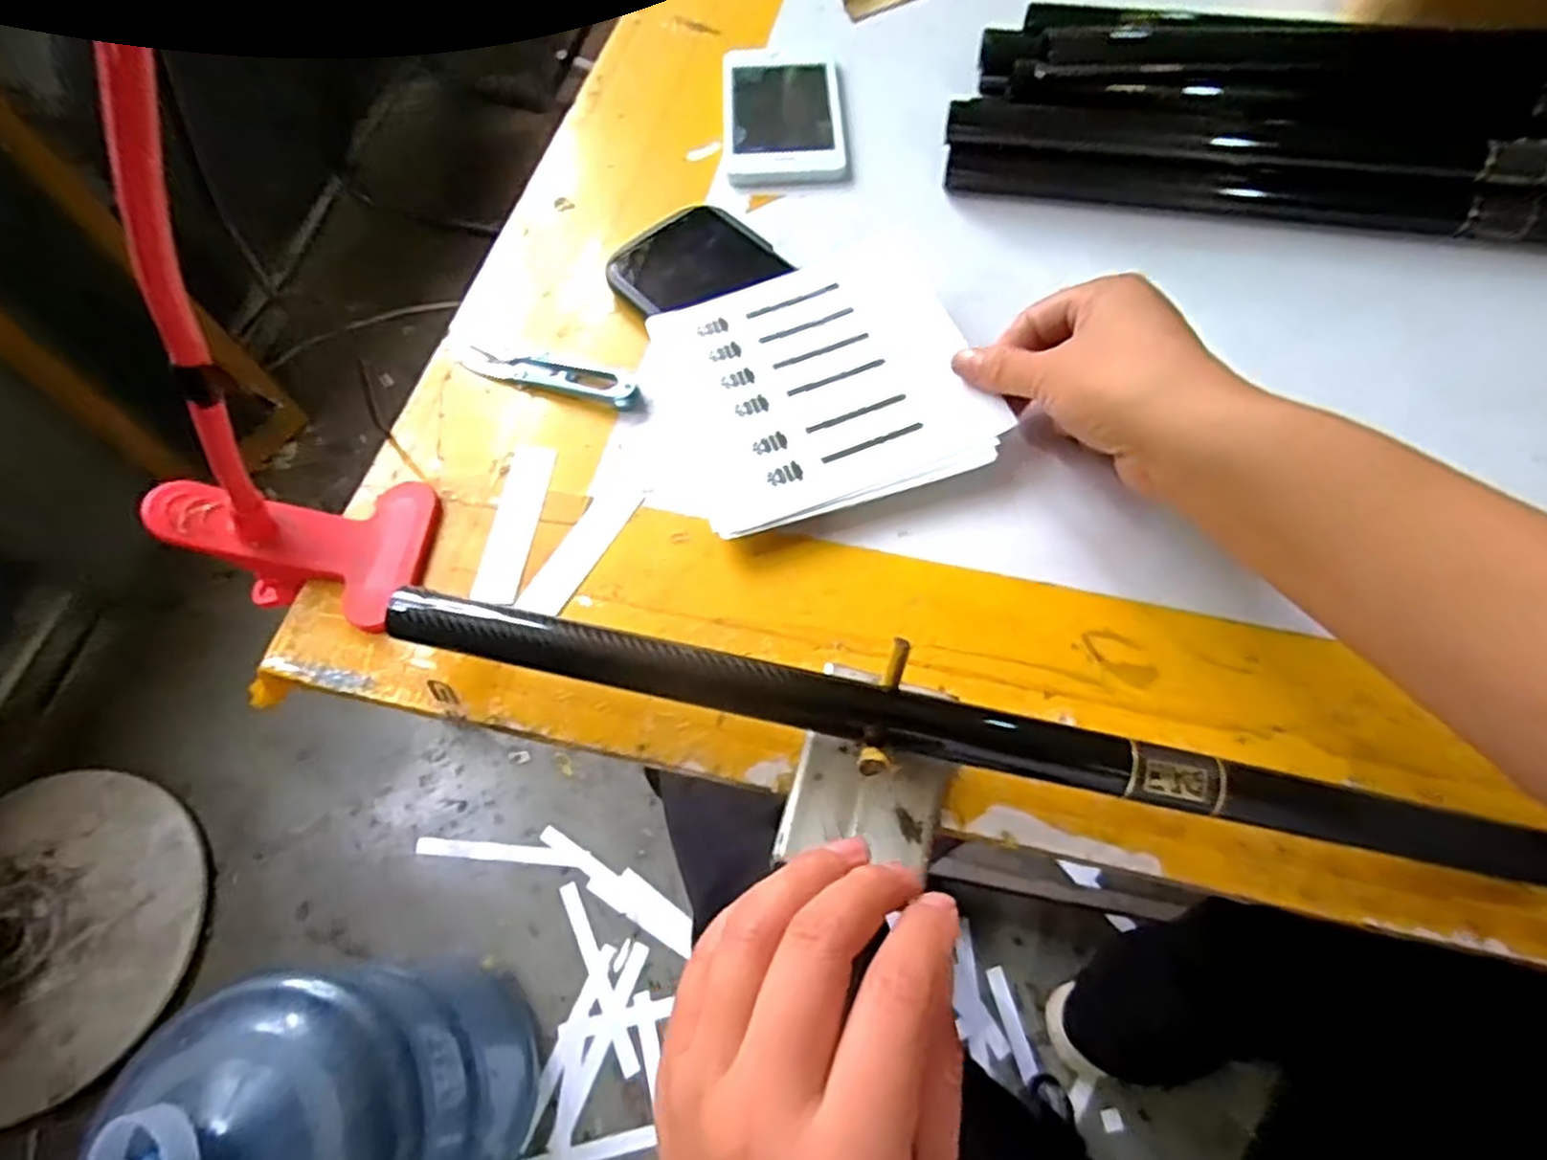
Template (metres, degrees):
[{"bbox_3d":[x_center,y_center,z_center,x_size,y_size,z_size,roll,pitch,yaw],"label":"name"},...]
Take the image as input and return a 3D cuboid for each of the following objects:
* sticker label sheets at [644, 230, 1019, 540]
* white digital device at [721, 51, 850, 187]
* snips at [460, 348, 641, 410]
[{"bbox_3d":[0.022,-0.099,0.368,0.141,0.015,0.140,-18,65,-6],"label":"sticker label sheets"},{"bbox_3d":[0.007,-0.298,0.474,0.076,0.011,0.121,-3,64,1],"label":"white digital device"},{"bbox_3d":[-0.114,-0.108,0.390,0.095,0.005,0.022,13,66,9],"label":"snips"}]

